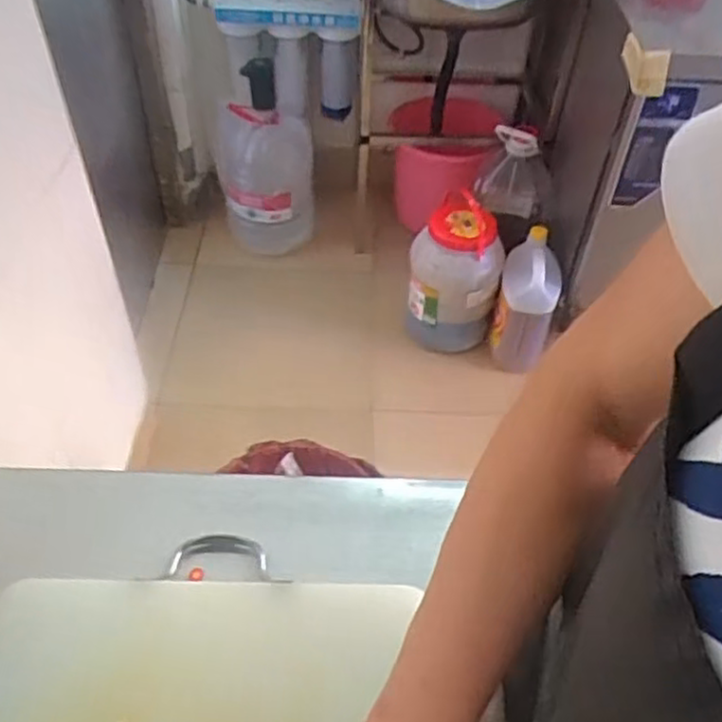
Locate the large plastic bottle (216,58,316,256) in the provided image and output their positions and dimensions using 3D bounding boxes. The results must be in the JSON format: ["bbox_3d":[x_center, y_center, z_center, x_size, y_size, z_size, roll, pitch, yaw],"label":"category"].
[{"bbox_3d":[-0.250,-0.507,1.867,0.239,0.440,0.211,-6,49,-8],"label":"large plastic bottle"}]

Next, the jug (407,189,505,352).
[{"bbox_3d":[0.216,-0.188,1.682,0.203,0.375,0.158,9,48,6],"label":"jug"}]

